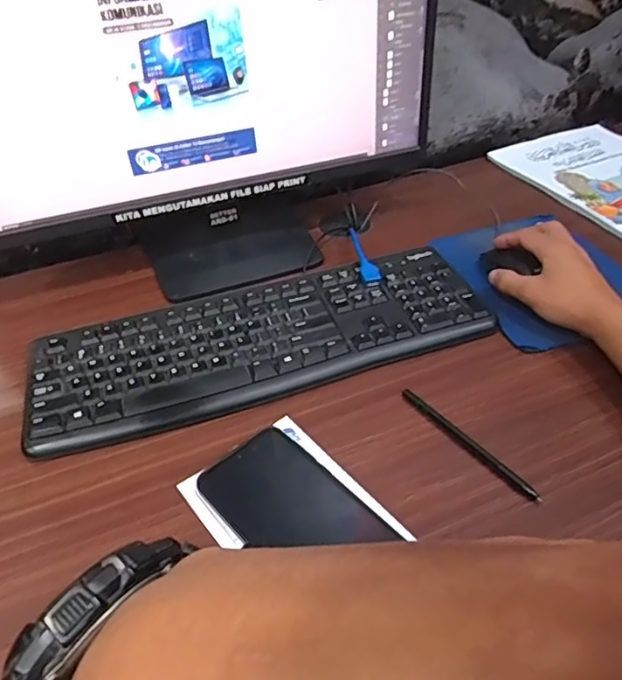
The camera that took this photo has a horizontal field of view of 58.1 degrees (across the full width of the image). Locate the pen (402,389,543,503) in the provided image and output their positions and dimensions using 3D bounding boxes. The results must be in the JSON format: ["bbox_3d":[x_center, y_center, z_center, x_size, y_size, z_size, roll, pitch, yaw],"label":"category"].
[{"bbox_3d":[0.124,0.080,0.448,0.009,0.010,0.138,-30,48,-26],"label":"pen"}]

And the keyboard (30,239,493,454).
[{"bbox_3d":[-0.048,-0.008,0.545,0.428,0.019,0.152,-15,46,-13],"label":"keyboard"}]

